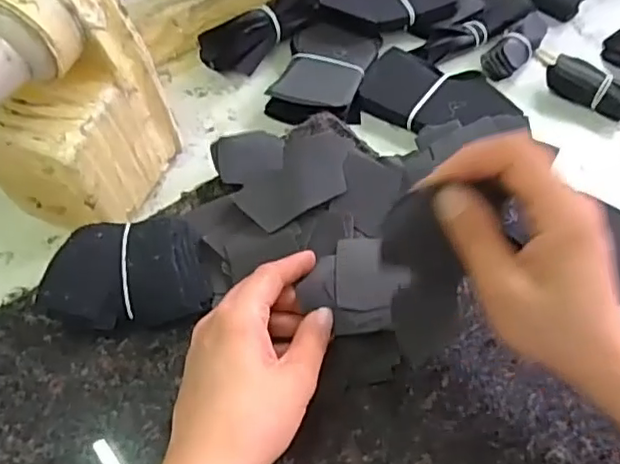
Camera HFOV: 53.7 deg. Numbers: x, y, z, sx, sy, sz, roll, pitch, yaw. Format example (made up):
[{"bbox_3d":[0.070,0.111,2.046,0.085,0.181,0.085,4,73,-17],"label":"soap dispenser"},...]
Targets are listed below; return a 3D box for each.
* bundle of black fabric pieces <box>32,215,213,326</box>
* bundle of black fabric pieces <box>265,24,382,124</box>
[{"bbox_3d":[-0.125,0.029,0.416,0.107,0.031,0.068,-11,57,-4],"label":"bundle of black fabric pieces"},{"bbox_3d":[0.015,-0.144,0.559,0.080,0.020,0.115,15,58,13],"label":"bundle of black fabric pieces"}]

